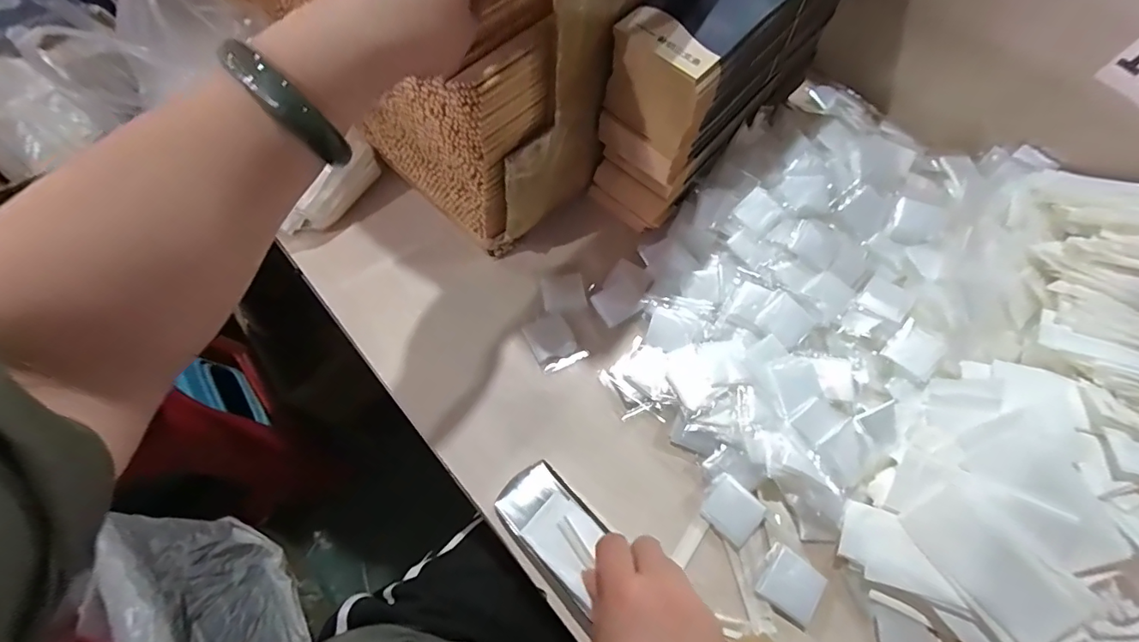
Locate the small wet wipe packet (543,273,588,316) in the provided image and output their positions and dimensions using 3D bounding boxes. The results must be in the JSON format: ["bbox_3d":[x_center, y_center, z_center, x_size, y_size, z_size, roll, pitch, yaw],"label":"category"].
[{"bbox_3d":[-0.005,-0.028,0.479,0.039,0.004,0.042,-10,65,-4],"label":"small wet wipe packet"}]

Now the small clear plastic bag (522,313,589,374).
[{"bbox_3d":[-0.015,0.019,0.457,0.042,0.004,0.053,-25,66,-11],"label":"small clear plastic bag"}]

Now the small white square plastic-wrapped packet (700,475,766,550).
[{"bbox_3d":[0.129,0.149,0.387,0.042,0.007,0.039,40,71,18],"label":"small white square plastic-wrapped packet"}]

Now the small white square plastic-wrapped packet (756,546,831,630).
[{"bbox_3d":[0.167,0.199,0.365,0.042,0.006,0.041,32,69,15],"label":"small white square plastic-wrapped packet"}]

